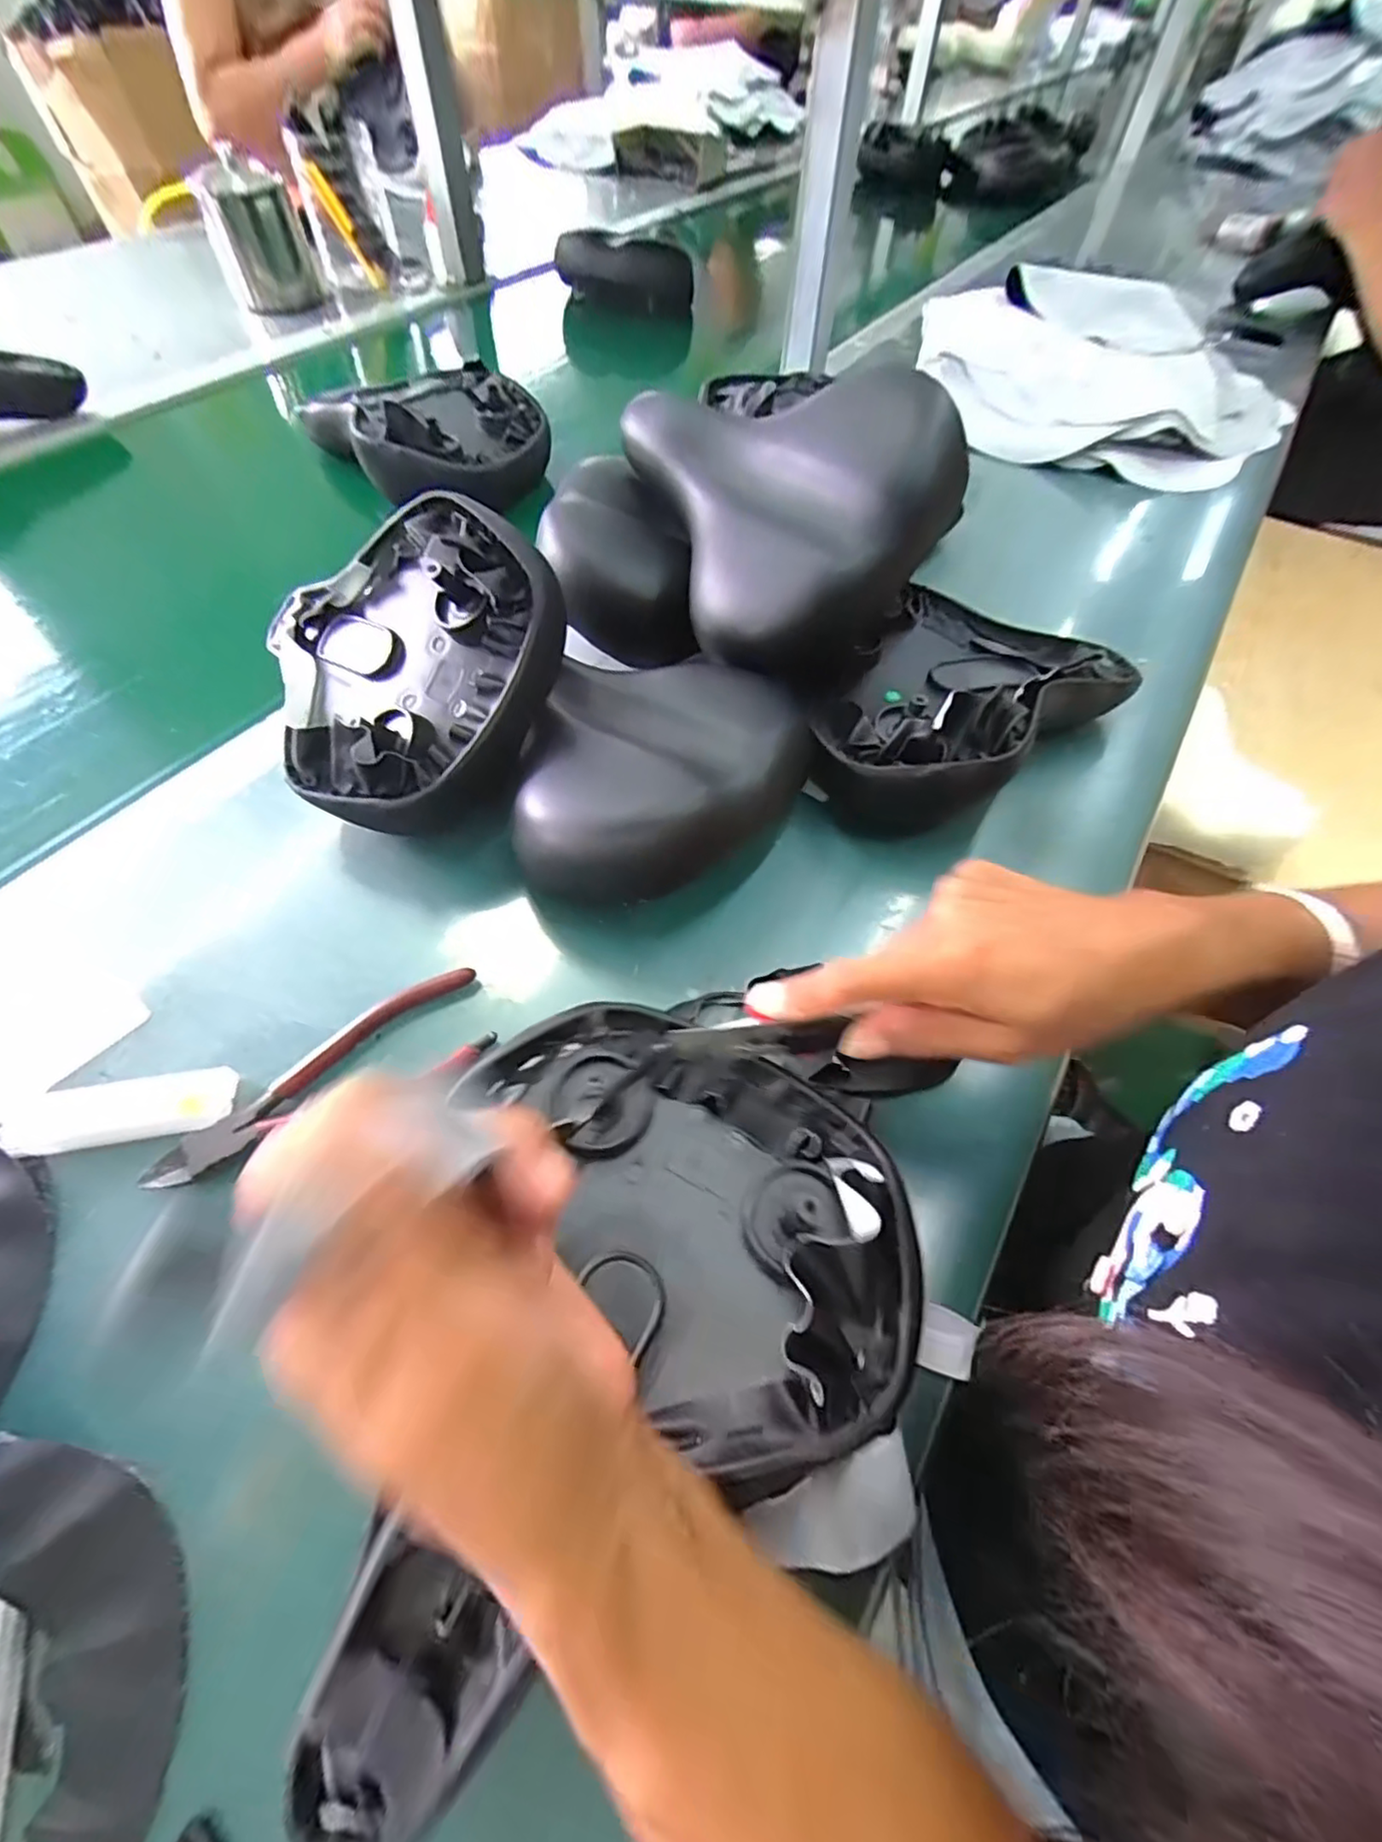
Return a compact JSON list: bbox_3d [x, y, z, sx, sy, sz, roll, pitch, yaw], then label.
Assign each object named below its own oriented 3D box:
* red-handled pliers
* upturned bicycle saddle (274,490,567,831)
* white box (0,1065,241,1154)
[{"bbox_3d":[-0.173,0.075,0.314,0.153,0.011,0.053,-24,61,-15],"label":"red-handled pliers"},{"bbox_3d":[-0.176,-0.173,0.387,0.177,0.061,0.241,-41,67,8],"label":"upturned bicycle saddle"},{"bbox_3d":[-0.257,0.086,0.299,0.088,0.015,0.027,-7,58,-5],"label":"white box"}]

